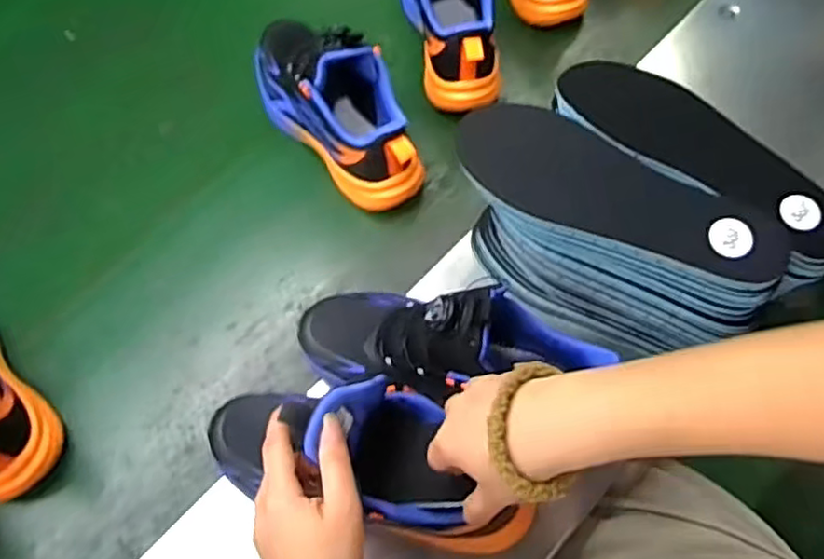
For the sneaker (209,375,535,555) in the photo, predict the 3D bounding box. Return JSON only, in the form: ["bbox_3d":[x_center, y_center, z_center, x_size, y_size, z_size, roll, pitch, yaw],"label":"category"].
[{"bbox_3d":[-0.030,0.120,0.480,0.252,0.112,0.089,16,67,6],"label":"sneaker"}]

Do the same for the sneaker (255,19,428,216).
[{"bbox_3d":[-0.081,-0.185,0.679,0.089,0.149,0.250,-37,72,-17],"label":"sneaker"}]

